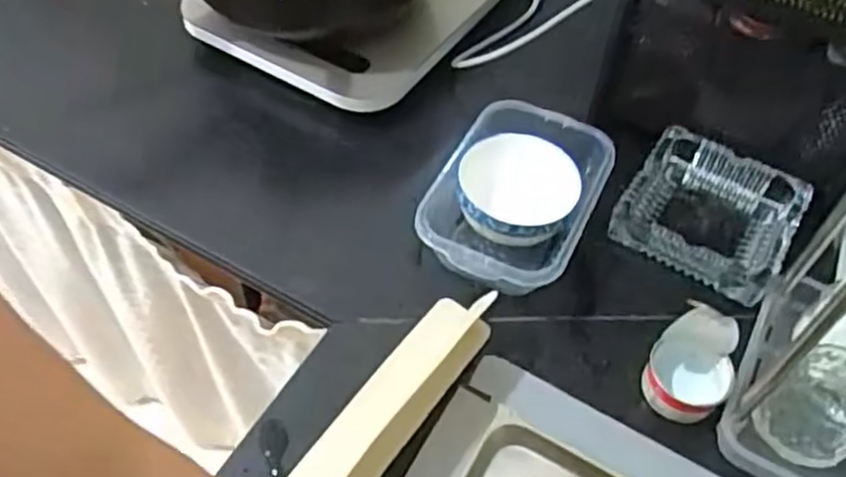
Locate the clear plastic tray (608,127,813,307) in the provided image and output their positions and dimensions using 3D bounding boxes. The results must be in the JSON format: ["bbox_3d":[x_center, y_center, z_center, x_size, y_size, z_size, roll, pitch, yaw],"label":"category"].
[{"bbox_3d":[0.270,-0.024,0.678,0.143,0.045,0.140,30,57,20],"label":"clear plastic tray"}]

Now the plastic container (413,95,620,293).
[{"bbox_3d":[0.085,-0.035,0.674,0.137,0.065,0.201,22,55,15],"label":"plastic container"}]

